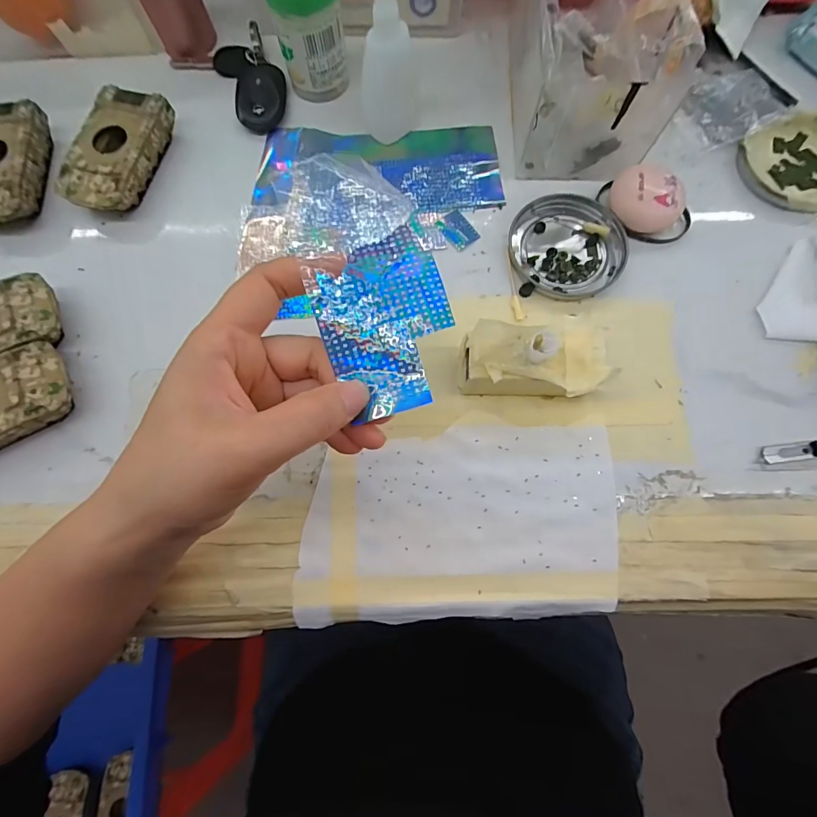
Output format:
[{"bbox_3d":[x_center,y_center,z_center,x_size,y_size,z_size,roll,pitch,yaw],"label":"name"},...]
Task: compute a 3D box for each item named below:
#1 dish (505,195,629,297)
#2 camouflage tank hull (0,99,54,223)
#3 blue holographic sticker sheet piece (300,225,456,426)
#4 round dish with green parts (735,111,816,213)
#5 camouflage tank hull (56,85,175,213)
[{"bbox_3d":[0.110,-0.114,0.284,0.075,0.007,0.078,0,77,2],"label":"dish"},{"bbox_3d":[-0.296,-0.176,0.297,0.051,0.025,0.093,-4,77,1],"label":"camouflage tank hull"},{"bbox_3d":[-0.009,-0.037,0.180,0.057,0.013,0.074,-20,77,-3],"label":"blue holographic sticker sheet piece"},{"bbox_3d":[0.286,-0.178,0.296,0.079,0.011,0.074,-28,77,-5],"label":"round dish with green parts"},{"bbox_3d":[-0.212,-0.185,0.299,0.050,0.026,0.096,16,78,5],"label":"camouflage tank hull"}]

